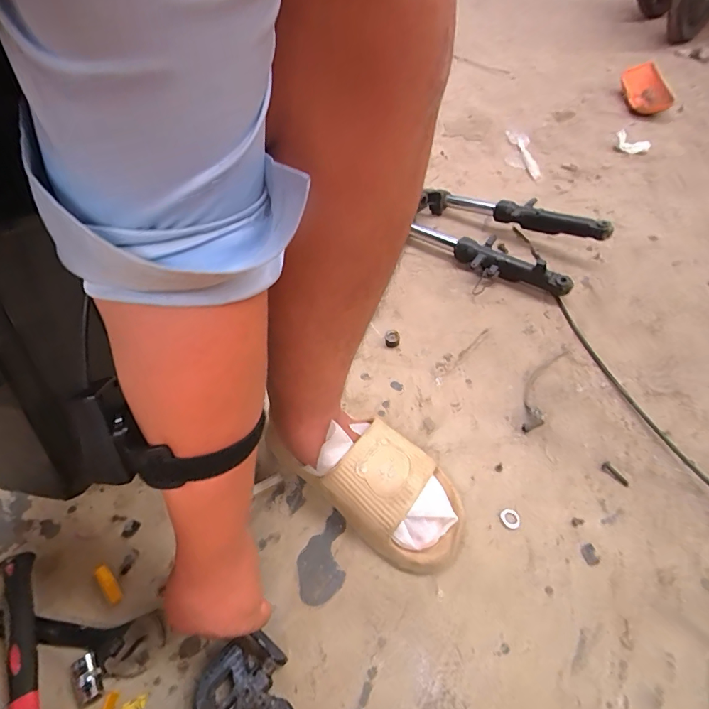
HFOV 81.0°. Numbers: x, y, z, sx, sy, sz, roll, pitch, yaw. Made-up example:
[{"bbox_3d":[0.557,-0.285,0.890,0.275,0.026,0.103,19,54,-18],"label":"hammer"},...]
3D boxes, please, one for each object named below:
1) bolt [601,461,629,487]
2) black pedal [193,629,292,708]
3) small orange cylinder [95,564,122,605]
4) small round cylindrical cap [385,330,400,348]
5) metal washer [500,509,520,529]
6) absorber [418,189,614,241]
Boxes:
[{"bbox_3d":[0.317,0.147,0.506,0.014,0.006,0.034,-23,50,-14],"label":"bolt"},{"bbox_3d":[-0.097,0.311,0.380,0.077,0.033,0.085,-36,54,-24],"label":"black pedal"},{"bbox_3d":[-0.277,0.254,0.463,0.014,0.009,0.049,-36,54,-24],"label":"small orange cylinder"},{"bbox_3d":[0.061,-0.024,0.671,0.023,0.022,0.022,-3,48,3],"label":"small round cylindrical cap"},{"bbox_3d":[0.179,0.189,0.478,0.022,0.004,0.019,33,58,30],"label":"metal washer"},{"bbox_3d":[0.306,-0.302,0.872,0.064,0.063,0.444,-34,41,-23],"label":"absorber"}]

